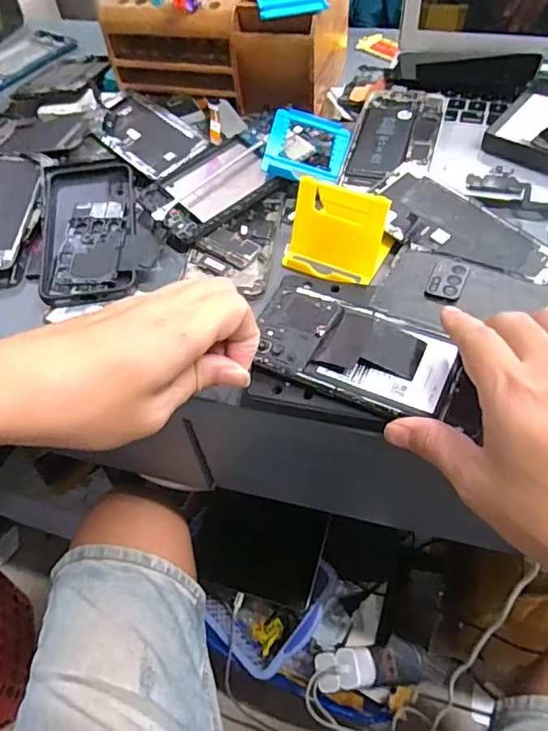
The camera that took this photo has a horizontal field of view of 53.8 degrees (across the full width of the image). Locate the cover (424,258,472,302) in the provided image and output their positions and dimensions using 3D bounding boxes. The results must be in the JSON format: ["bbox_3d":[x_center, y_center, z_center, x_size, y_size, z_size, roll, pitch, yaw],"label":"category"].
[{"bbox_3d":[0.123,-0.062,0.382,0.025,0.005,0.039,17,57,18],"label":"cover"}]

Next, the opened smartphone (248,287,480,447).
[{"bbox_3d":[0.058,-0.006,0.341,0.150,0.008,0.071,25,60,22],"label":"opened smartphone"}]

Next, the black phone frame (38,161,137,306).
[{"bbox_3d":[-0.154,-0.117,0.450,0.076,0.014,0.168,-12,53,-3],"label":"black phone frame"}]

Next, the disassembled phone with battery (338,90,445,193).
[{"bbox_3d":[0.110,-0.206,0.489,0.072,0.009,0.152,11,56,14],"label":"disassembled phone with battery"}]

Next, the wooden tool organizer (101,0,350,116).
[{"bbox_3d":[-0.042,-0.342,0.547,0.212,0.088,0.141,12,56,14],"label":"wooden tool organizer"}]

